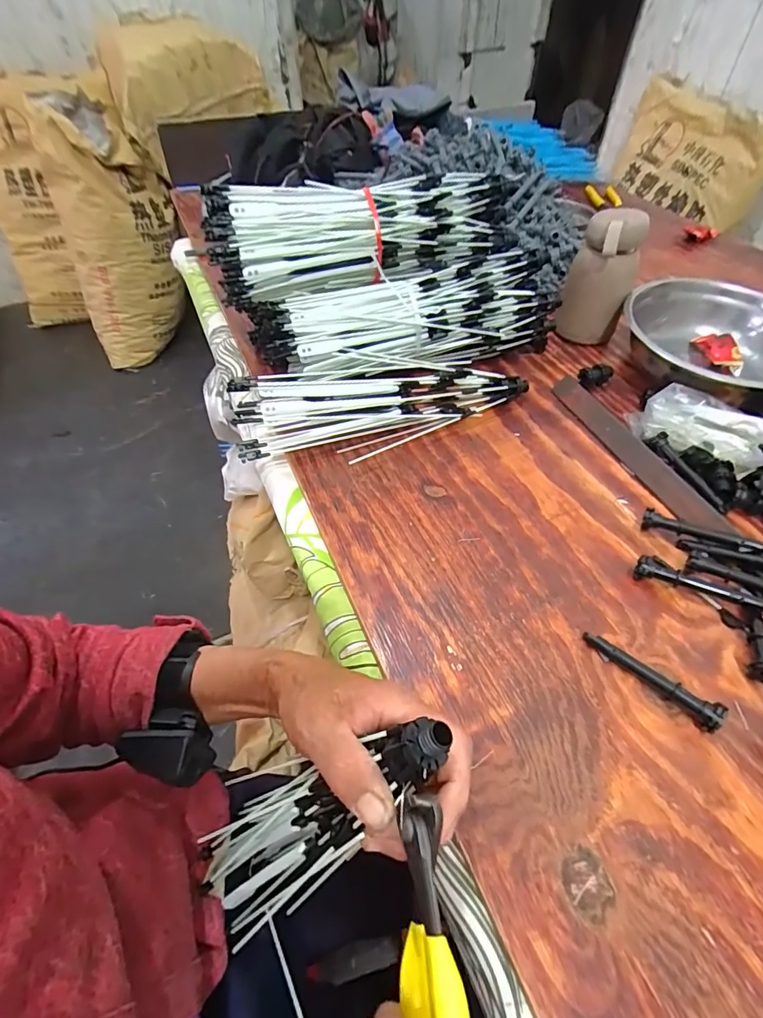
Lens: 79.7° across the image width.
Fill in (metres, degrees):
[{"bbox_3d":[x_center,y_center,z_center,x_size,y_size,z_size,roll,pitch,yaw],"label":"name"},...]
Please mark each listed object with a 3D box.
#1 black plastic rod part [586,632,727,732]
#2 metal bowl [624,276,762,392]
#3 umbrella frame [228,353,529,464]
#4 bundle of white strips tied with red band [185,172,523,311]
[{"bbox_3d":[0.192,0.120,0.328,0.094,0.019,0.015,35,58,25],"label":"black plastic rod part"},{"bbox_3d":[0.402,-0.198,0.548,0.205,0.061,0.205,0,50,0],"label":"metal bowl"},{"bbox_3d":[0.007,-0.111,0.482,0.314,0.059,0.115,-8,51,-7],"label":"umbrella frame"},{"bbox_3d":[-0.022,-0.293,0.489,0.318,0.082,0.090,-9,51,-8],"label":"bundle of white strips tied with red band"}]

